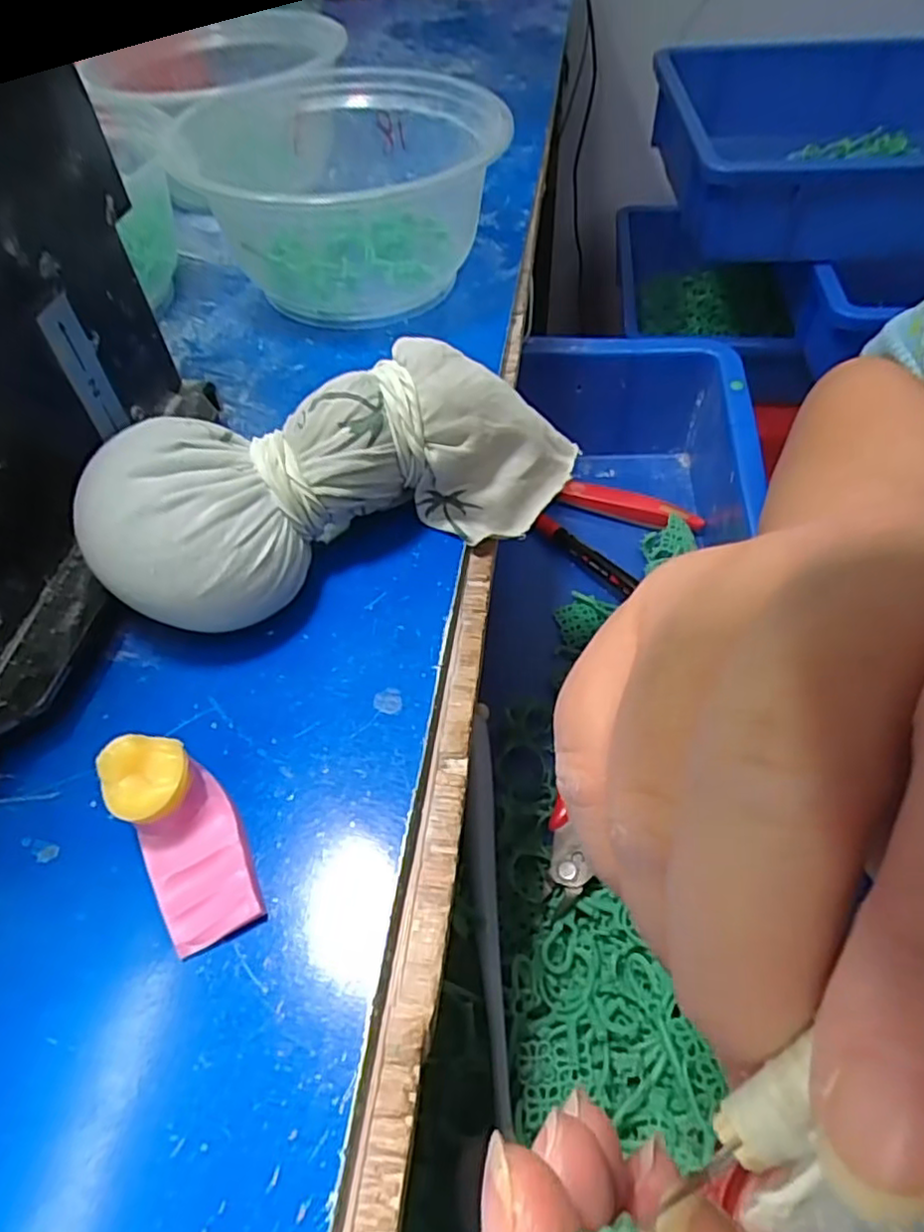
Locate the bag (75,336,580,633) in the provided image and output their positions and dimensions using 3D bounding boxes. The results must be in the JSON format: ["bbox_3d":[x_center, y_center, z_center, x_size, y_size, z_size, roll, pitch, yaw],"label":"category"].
[{"bbox_3d":[-0.031,-0.042,0.202,0.149,0.049,0.055,-27,57,-17],"label":"bag"}]

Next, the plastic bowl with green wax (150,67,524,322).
[{"bbox_3d":[-0.053,-0.187,0.302,0.130,0.062,0.116,-13,54,-7],"label":"plastic bowl with green wax"}]

